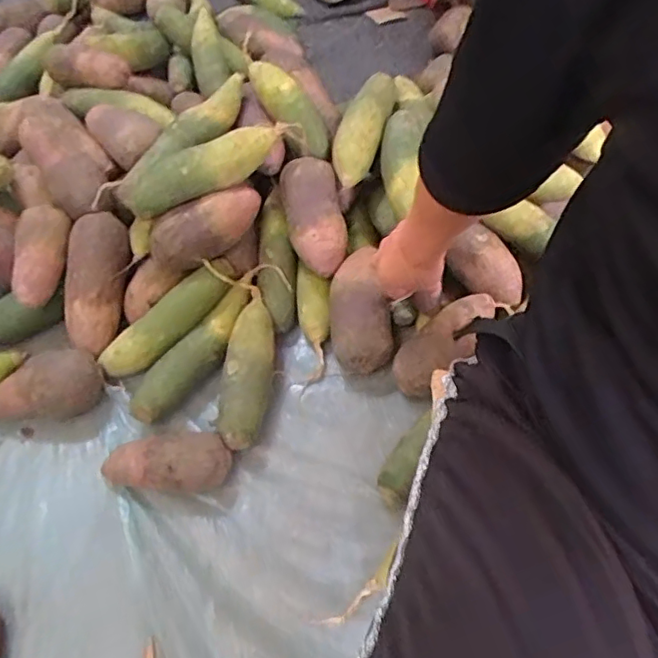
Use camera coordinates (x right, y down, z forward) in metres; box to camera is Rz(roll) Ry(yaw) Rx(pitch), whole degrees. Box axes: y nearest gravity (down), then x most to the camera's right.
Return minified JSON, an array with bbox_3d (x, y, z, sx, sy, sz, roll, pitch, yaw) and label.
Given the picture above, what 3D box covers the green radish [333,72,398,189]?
[{"bbox_3d":[0.052,-0.276,0.776,0.050,0.045,0.200,16,57,10],"label":"green radish"}]

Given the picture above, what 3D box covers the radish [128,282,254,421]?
[{"bbox_3d":[-0.167,0.028,0.720,0.057,0.057,0.212,4,51,53],"label":"radish"}]

